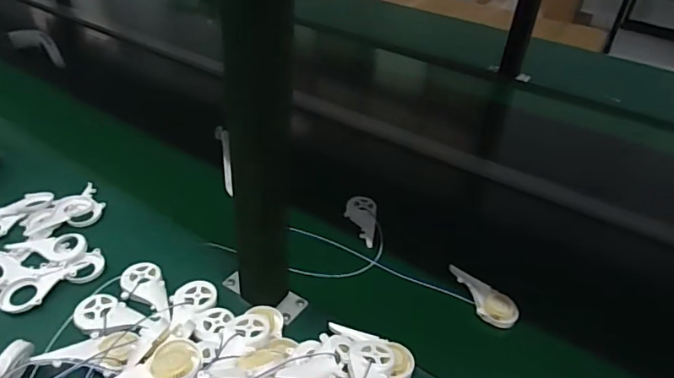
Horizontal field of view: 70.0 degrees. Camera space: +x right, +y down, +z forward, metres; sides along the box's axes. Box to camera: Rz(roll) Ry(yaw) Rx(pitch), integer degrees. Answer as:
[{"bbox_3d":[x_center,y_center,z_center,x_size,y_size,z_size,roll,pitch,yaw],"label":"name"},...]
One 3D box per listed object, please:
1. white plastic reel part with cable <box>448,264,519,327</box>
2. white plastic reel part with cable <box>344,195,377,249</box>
[{"bbox_3d":[0.174,0.127,0.578,0.042,0.015,0.094,-26,57,-35],"label":"white plastic reel part with cable"},{"bbox_3d":[0.033,0.043,0.687,0.045,0.019,0.086,7,36,4],"label":"white plastic reel part with cable"}]

